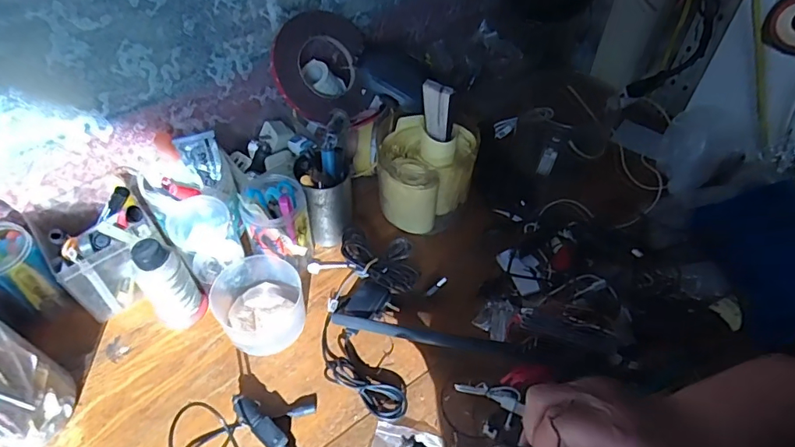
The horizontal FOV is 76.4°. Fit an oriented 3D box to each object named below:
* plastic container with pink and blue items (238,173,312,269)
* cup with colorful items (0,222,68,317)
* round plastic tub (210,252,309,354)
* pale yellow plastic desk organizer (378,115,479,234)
[{"bbox_3d":[-0.142,0.004,0.604,0.075,0.131,0.065,-14,51,-10],"label":"plastic container with pink and blue items"},{"bbox_3d":[-0.416,0.050,0.551,0.064,0.095,0.059,-1,50,1],"label":"cup with colorful items"},{"bbox_3d":[-0.156,0.093,0.579,0.096,0.054,0.099,-1,50,1],"label":"round plastic tub"},{"bbox_3d":[0.039,-0.068,0.664,0.115,0.122,0.109,-1,50,1],"label":"pale yellow plastic desk organizer"}]

